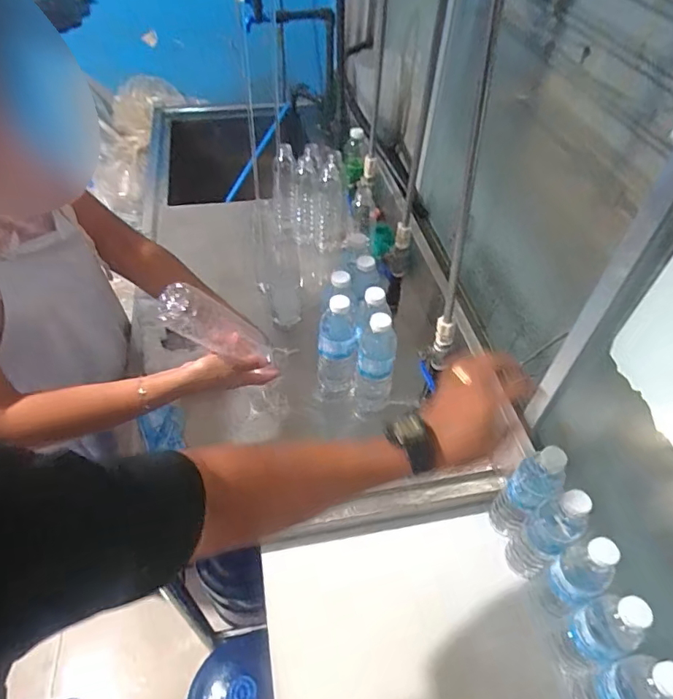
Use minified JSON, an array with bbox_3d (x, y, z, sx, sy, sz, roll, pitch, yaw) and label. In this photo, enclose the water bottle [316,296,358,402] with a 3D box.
[{"bbox_3d":[-0.001,0.004,0.852,0.062,0.216,0.059,4,49,0],"label":"water bottle"}]

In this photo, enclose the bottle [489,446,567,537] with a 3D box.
[{"bbox_3d":[0.278,0.216,0.735,0.054,0.201,0.059,2,49,-2],"label":"bottle"}]

